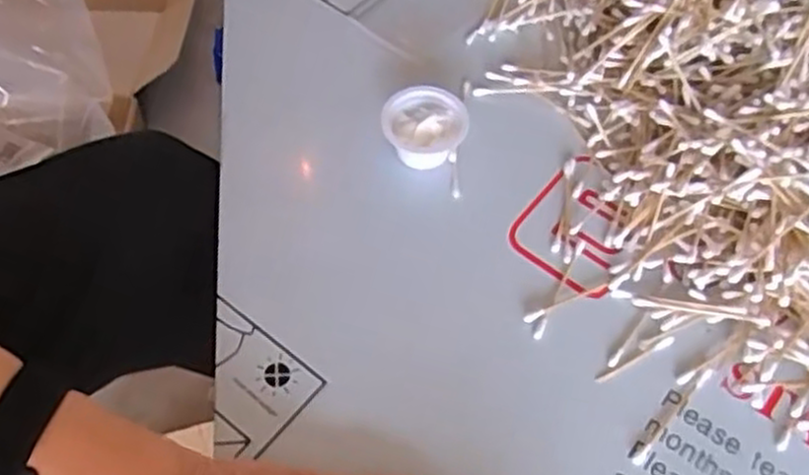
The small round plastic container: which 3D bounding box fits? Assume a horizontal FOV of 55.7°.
[{"bbox_3d":[0.013,-0.068,0.494,0.053,0.031,0.049,1,58,-1],"label":"small round plastic container"}]

